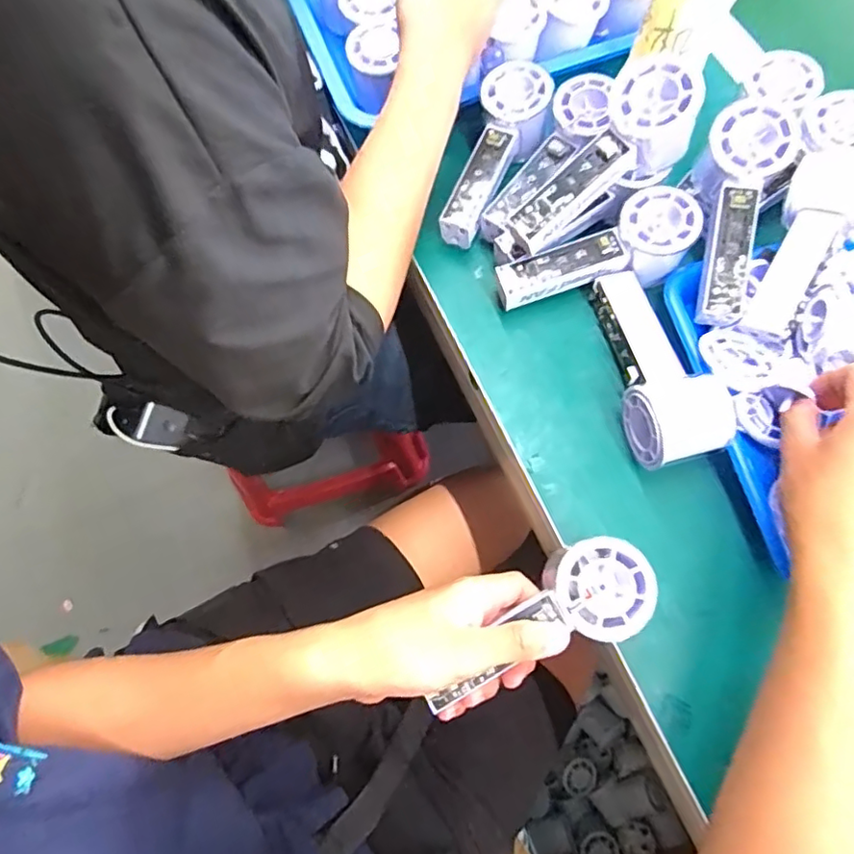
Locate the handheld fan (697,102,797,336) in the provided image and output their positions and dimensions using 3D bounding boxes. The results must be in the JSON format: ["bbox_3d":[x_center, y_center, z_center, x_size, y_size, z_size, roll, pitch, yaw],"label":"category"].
[{"bbox_3d":[0.222,-0.153,0.436,0.058,0.049,0.154,8,93,4],"label":"handheld fan"}]

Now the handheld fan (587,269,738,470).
[{"bbox_3d":[0.162,-0.048,0.430,0.065,0.054,0.151,-15,71,-4],"label":"handheld fan"}]

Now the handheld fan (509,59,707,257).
[{"bbox_3d":[0.126,-0.185,0.430,0.155,0.062,0.054,-40,74,12],"label":"handheld fan"}]

